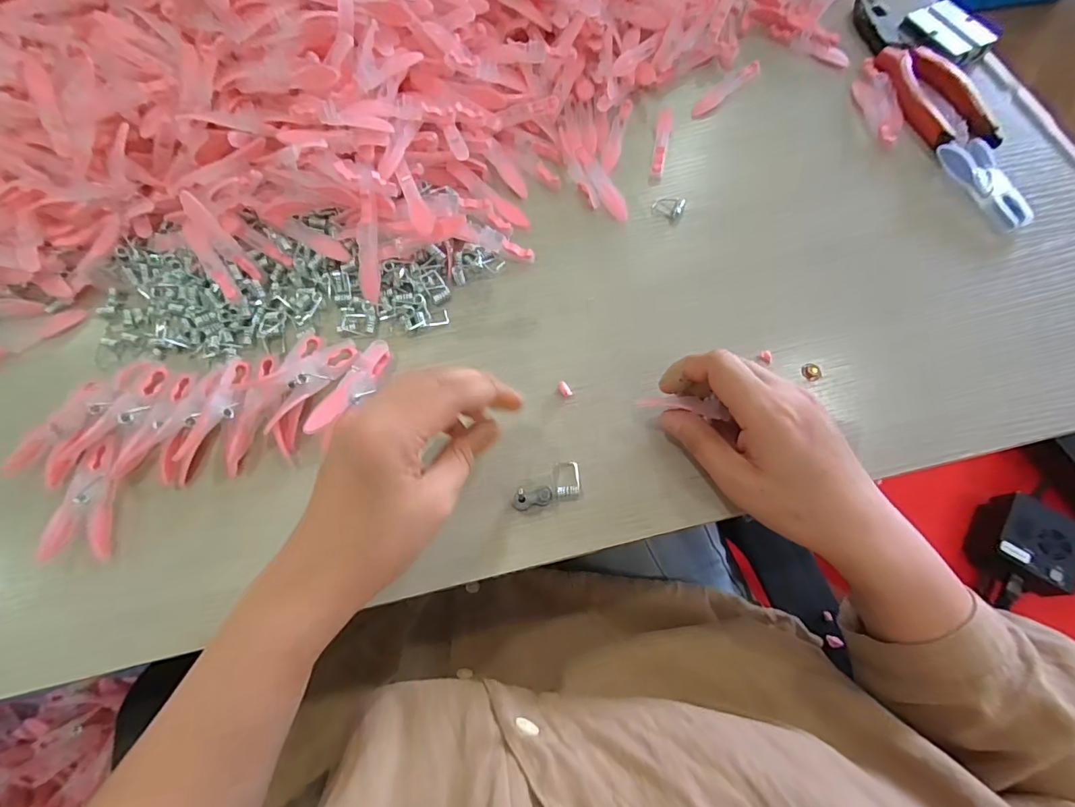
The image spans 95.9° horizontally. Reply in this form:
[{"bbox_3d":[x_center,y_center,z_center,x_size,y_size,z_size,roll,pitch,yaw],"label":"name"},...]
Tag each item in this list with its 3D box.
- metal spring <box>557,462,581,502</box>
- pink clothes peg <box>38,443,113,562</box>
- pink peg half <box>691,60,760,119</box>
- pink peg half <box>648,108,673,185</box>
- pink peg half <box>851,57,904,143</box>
[{"bbox_3d":[0.019,0.047,0.296,0.015,0.008,0.025,-3,72,1],"label":"metal spring"},{"bbox_3d":[-0.282,0.061,0.306,0.033,0.015,0.070,-2,72,2],"label":"pink clothes peg"},{"bbox_3d":[0.164,-0.274,0.420,0.082,0.008,0.016,-38,75,-9],"label":"pink peg half"},{"bbox_3d":[0.103,-0.215,0.403,0.014,0.007,0.086,9,73,5],"label":"pink peg half"},{"bbox_3d":[0.282,-0.252,0.402,0.025,0.013,0.096,-3,72,1],"label":"pink peg half"}]

